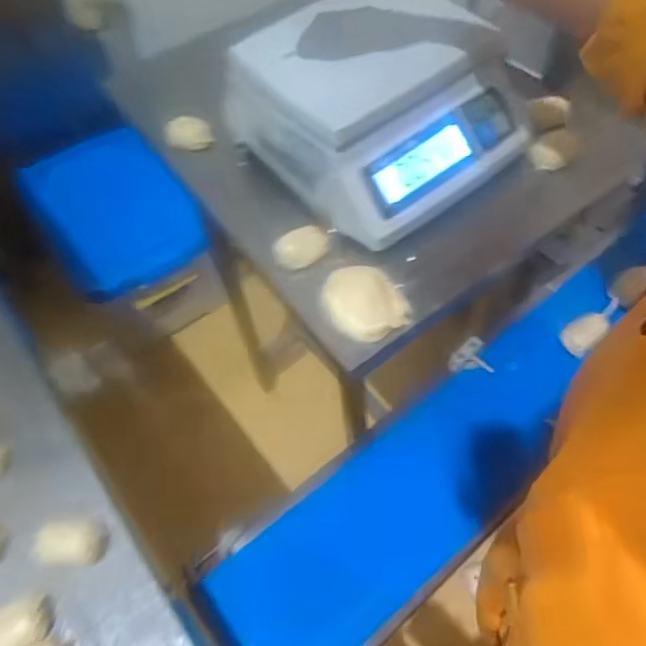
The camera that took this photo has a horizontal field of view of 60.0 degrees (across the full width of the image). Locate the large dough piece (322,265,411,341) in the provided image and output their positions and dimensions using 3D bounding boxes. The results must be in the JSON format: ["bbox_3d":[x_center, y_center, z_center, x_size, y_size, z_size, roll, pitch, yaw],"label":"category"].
[{"bbox_3d":[0.040,-0.024,0.548,0.080,0.029,0.076,-2,56,4],"label":"large dough piece"}]

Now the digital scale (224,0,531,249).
[{"bbox_3d":[0.063,-0.249,0.610,0.246,0.114,0.258,-33,59,-16],"label":"digital scale"}]

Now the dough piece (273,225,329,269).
[{"bbox_3d":[-0.023,-0.081,0.589,0.059,0.018,0.037,-29,58,-14],"label":"dough piece"}]

